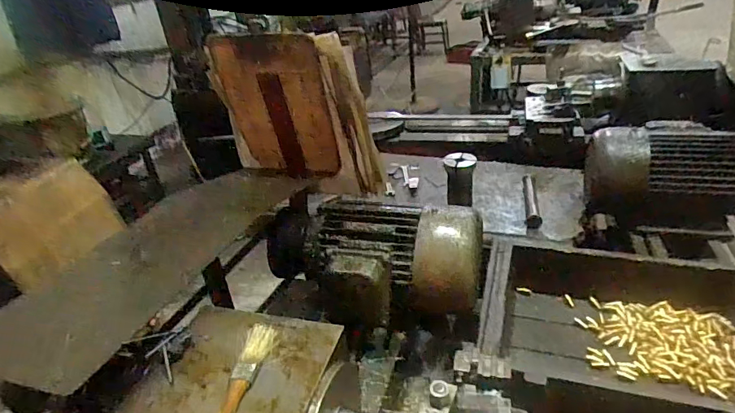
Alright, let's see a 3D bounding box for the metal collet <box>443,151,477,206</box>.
[{"bbox_3d":[0.195,-0.052,0.965,0.066,0.093,0.067,-3,28,7],"label":"metal collet"}]

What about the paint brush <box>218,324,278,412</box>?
[{"bbox_3d":[-0.118,0.165,0.409,0.026,0.013,0.155,-1,29,12],"label":"paint brush"}]

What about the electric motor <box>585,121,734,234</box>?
[{"bbox_3d":[0.607,-0.069,0.874,0.357,0.152,0.185,3,30,18],"label":"electric motor"}]

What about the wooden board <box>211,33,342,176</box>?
[{"bbox_3d":[-0.158,-0.175,0.845,0.194,0.290,0.023,7,47,13],"label":"wooden board"}]

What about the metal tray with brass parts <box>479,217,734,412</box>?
[{"bbox_3d":[0.394,0.204,0.698,0.422,0.131,0.354,3,30,19],"label":"metal tray with brass parts"}]

